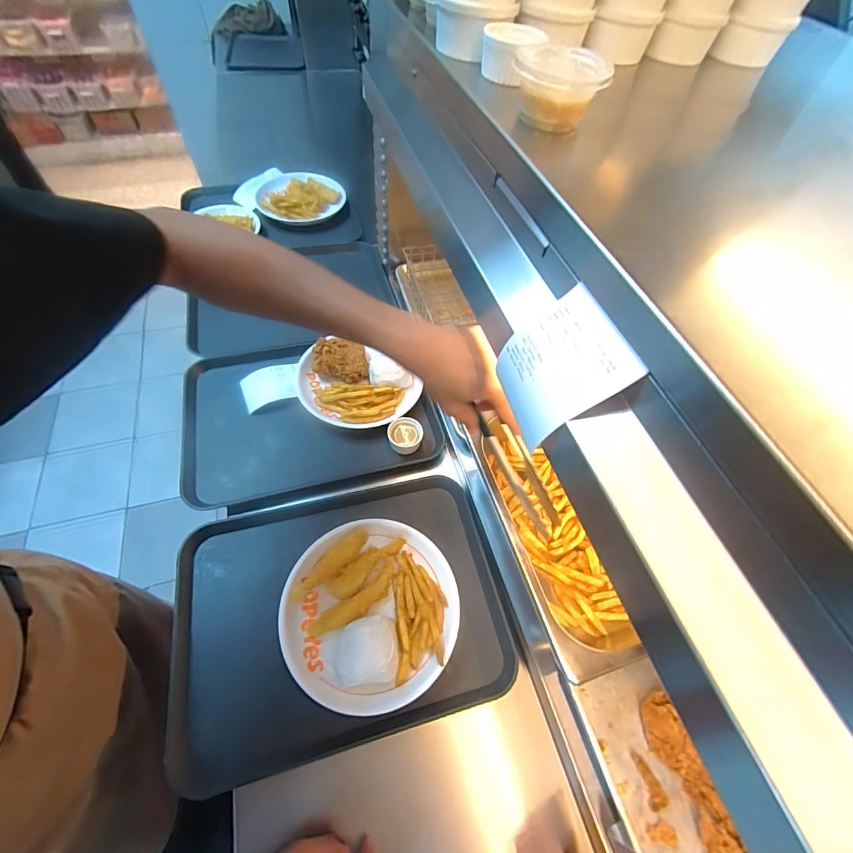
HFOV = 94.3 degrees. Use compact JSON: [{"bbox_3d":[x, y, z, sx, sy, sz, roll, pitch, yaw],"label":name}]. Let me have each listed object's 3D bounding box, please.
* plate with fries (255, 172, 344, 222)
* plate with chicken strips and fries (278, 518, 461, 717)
[{"bbox_3d":[-0.322,-0.584,1.005,0.213,0.034,0.184,-29,63,-21],"label":"plate with fries"},{"bbox_3d":[-0.070,0.228,0.505,0.216,0.044,0.215,2,56,-3],"label":"plate with chicken strips and fries"}]

